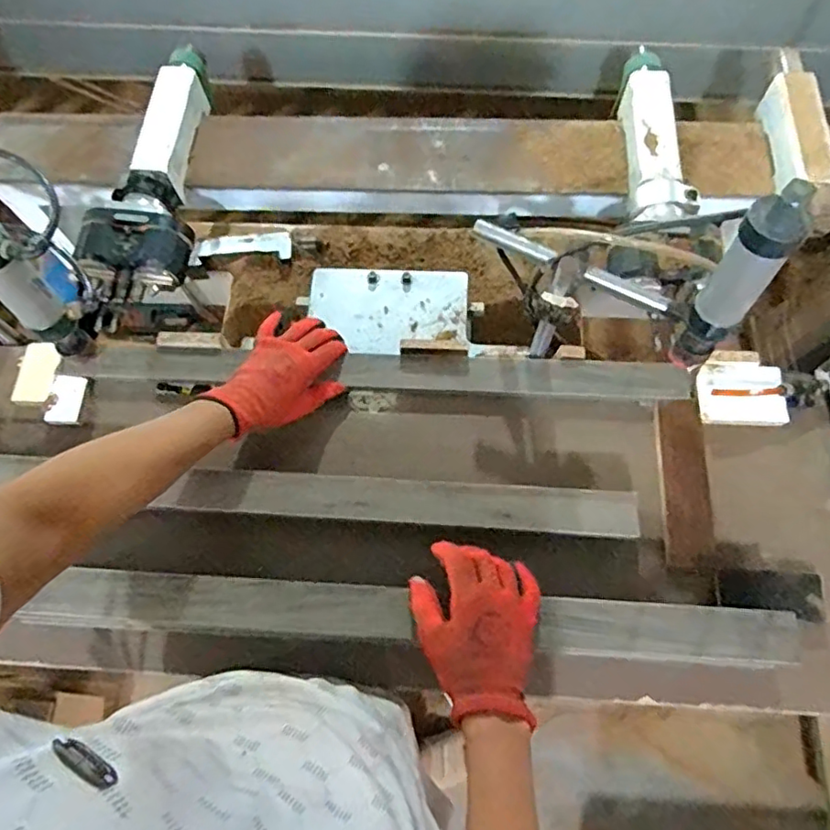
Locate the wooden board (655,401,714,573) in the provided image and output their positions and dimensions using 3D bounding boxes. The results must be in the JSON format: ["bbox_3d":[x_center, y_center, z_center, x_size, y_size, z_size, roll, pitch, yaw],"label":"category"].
[{"bbox_3d":[0.308,0.075,0.681,0.049,0.013,0.192,3,69,2],"label":"wooden board"}]

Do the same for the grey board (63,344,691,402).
[{"bbox_3d":[-0.055,-0.053,0.736,0.747,0.031,0.048,2,69,4],"label":"grey board"}]

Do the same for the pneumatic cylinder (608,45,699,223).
[{"bbox_3d":[0.343,-0.405,0.866,0.080,0.058,0.319,2,69,2],"label":"pneumatic cylinder"}]

